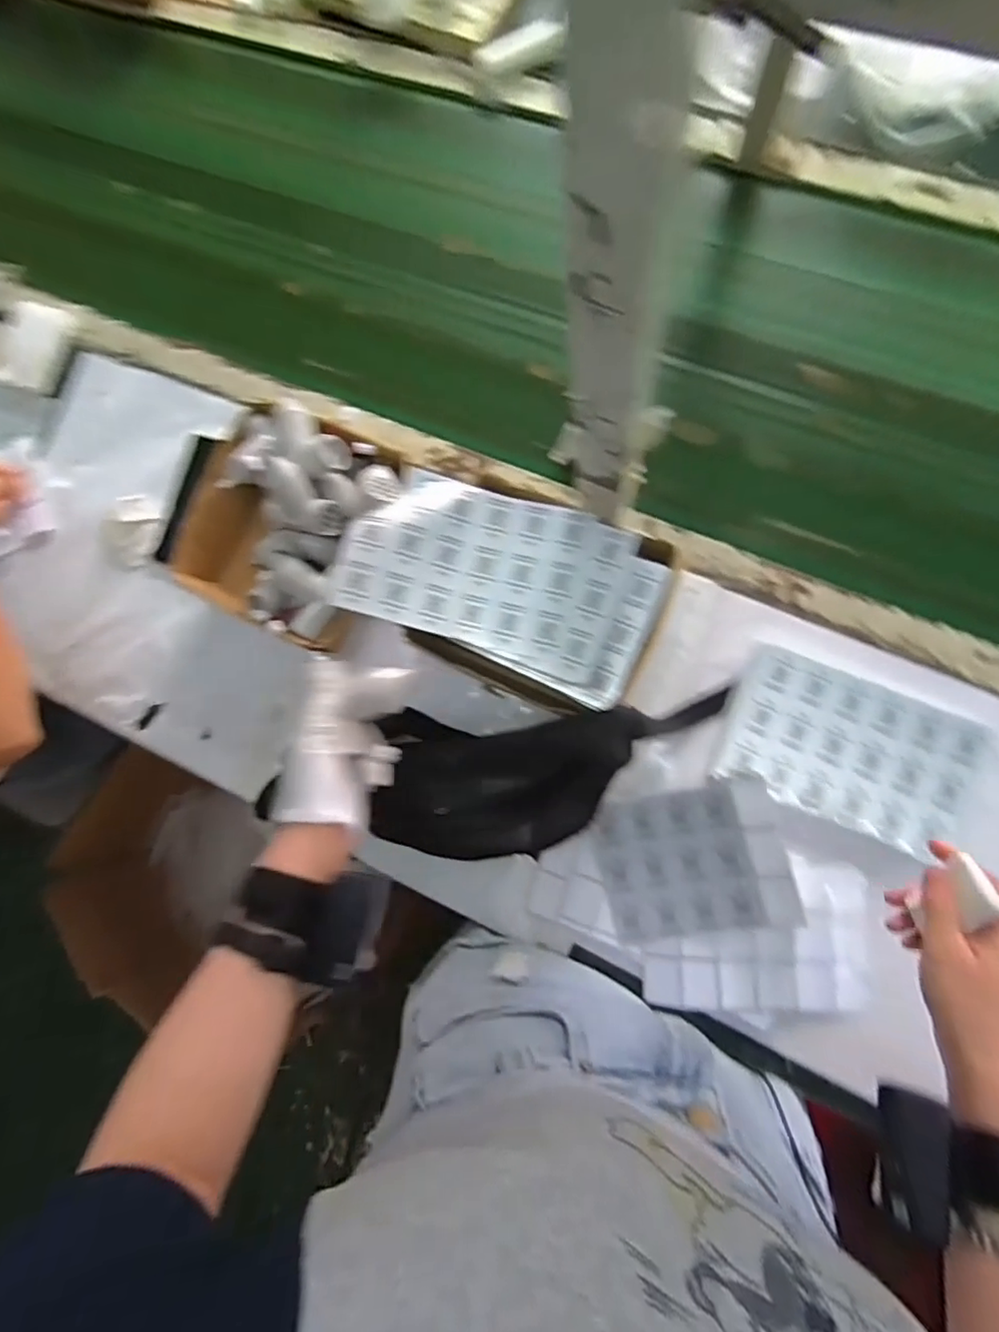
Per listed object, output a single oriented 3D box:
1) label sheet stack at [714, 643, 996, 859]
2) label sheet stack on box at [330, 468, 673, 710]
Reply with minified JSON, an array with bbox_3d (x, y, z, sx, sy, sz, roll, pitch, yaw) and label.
[{"bbox_3d":[0.327,0.077,0.560,0.220,0.026,0.133,22,87,11],"label":"label sheet stack"},{"bbox_3d":[0.007,-0.075,0.520,0.258,0.066,0.147,21,89,9],"label":"label sheet stack on box"}]

